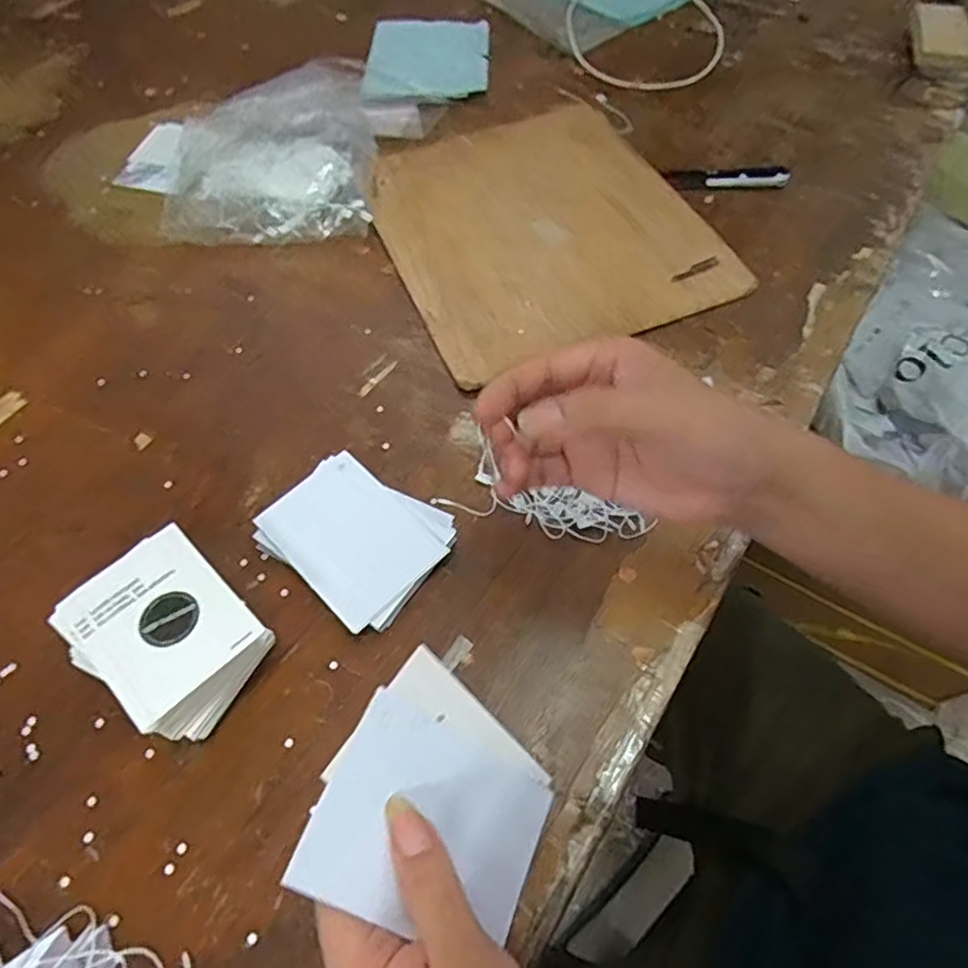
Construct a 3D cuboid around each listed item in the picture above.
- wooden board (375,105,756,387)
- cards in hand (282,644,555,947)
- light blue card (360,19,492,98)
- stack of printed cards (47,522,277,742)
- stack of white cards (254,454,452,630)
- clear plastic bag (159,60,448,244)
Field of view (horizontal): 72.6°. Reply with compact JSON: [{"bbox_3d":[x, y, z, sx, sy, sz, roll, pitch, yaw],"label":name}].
[{"bbox_3d":[0.043,-0.222,0.546,0.242,0.007,0.284,-21,62,-10],"label":"wooden board"},{"bbox_3d":[-0.015,0.127,0.260,0.098,0.008,0.087,42,59,-21],"label":"cards in hand"},{"bbox_3d":[-0.058,-0.435,0.670,0.120,0.008,0.153,2,61,3],"label":"light blue card"},{"bbox_3d":[-0.165,0.081,0.351,0.094,0.049,0.074,40,69,21],"label":"stack of printed cards"},{"bbox_3d":[-0.076,0.032,0.398,0.103,0.015,0.084,33,67,19],"label":"stack of white cards"},{"bbox_3d":[-0.168,-0.312,0.589,0.202,0.034,0.264,15,62,10],"label":"clear plastic bag"}]

